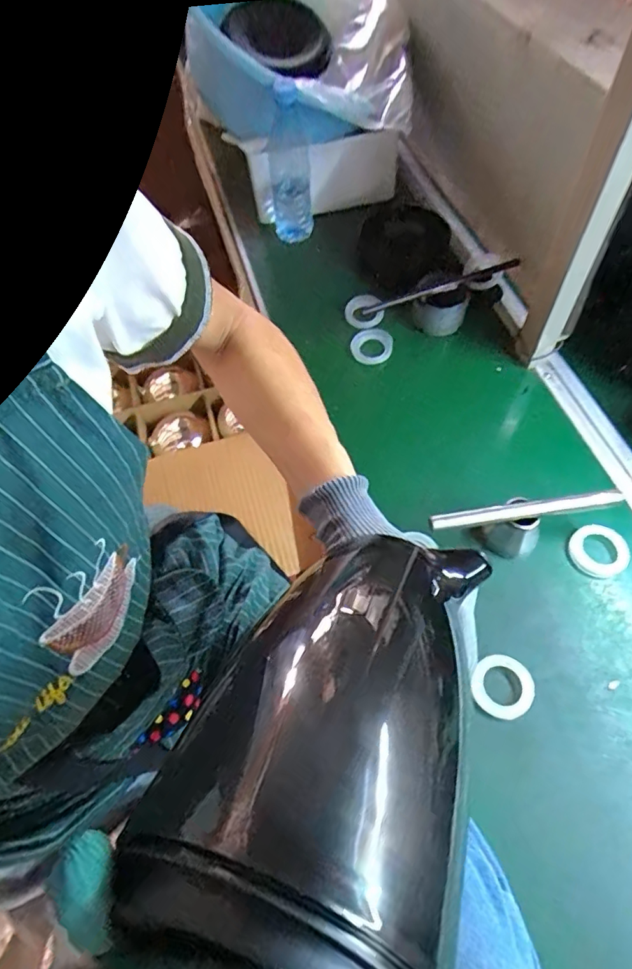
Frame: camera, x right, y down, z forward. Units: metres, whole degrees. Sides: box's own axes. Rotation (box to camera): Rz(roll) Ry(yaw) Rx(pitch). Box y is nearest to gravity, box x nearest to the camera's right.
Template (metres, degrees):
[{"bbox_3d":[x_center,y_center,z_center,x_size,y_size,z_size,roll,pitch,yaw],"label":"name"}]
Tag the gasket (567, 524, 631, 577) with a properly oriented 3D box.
[{"bbox_3d":[0.309,0.072,0.548,0.060,0.012,0.057,-1,59,2],"label":"gasket"}]

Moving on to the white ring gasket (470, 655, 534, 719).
[{"bbox_3d":[0.183,0.198,0.492,0.057,0.010,0.059,-1,59,2],"label":"white ring gasket"}]

